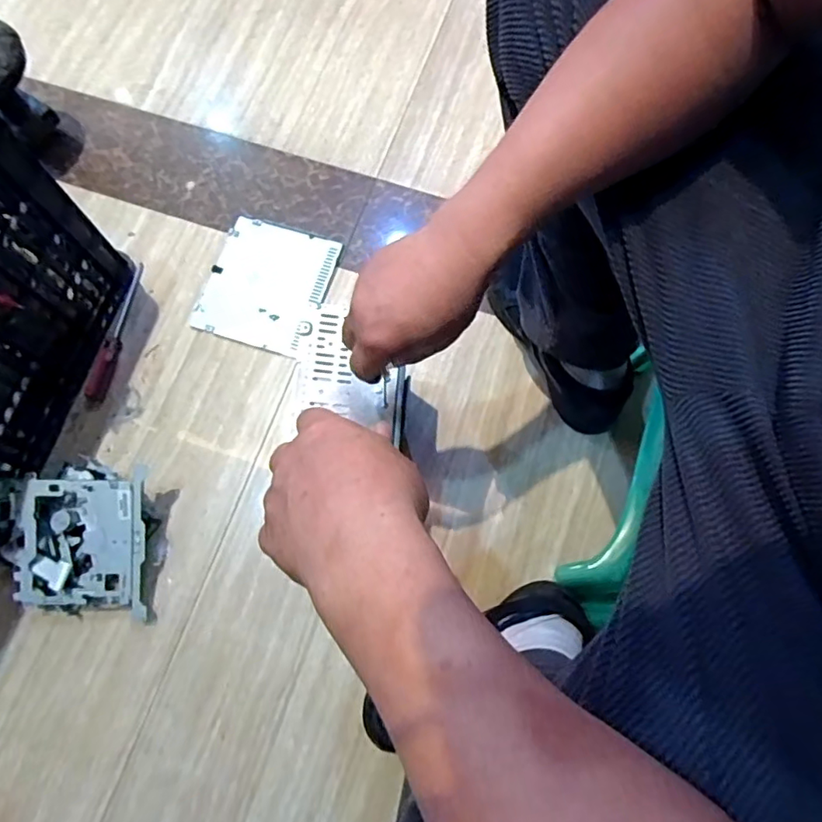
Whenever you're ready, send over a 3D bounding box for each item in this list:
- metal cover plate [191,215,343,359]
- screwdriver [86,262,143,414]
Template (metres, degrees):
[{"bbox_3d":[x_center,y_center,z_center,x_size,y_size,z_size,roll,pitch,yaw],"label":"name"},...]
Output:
[{"bbox_3d":[-0.193,-0.172,0.756,0.156,0.011,0.177,17,76,5],"label":"metal cover plate"},{"bbox_3d":[-0.381,-0.101,0.730,0.027,0.023,0.203,11,75,4],"label":"screwdriver"}]

